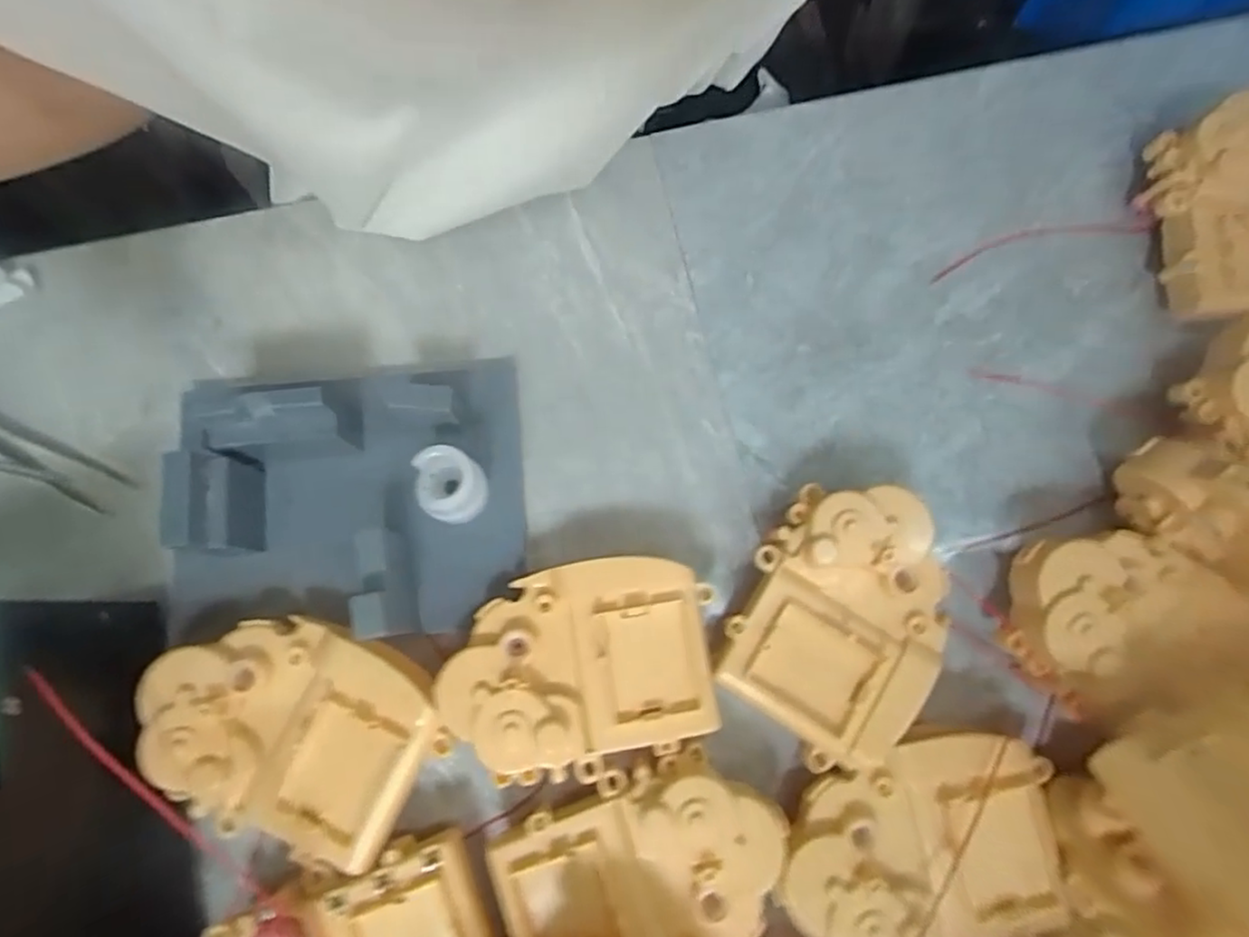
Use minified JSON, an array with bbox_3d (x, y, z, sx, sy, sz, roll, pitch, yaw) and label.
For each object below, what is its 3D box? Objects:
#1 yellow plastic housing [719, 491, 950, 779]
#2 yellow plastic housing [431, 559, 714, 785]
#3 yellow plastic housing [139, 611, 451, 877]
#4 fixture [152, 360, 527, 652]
[{"bbox_3d":[0.082,0.057,0.252,0.073,0.032,0.101,24,79,3],"label":"yellow plastic housing"},{"bbox_3d":[-0.016,0.072,0.241,0.095,0.019,0.071,-7,79,-3],"label":"yellow plastic housing"},{"bbox_3d":[-0.119,0.092,0.234,0.096,0.020,0.070,17,79,2],"label":"yellow plastic housing"},{"bbox_3d":[-0.113,0.005,0.250,0.138,0.043,0.112,-4,79,-2],"label":"fixture"}]

